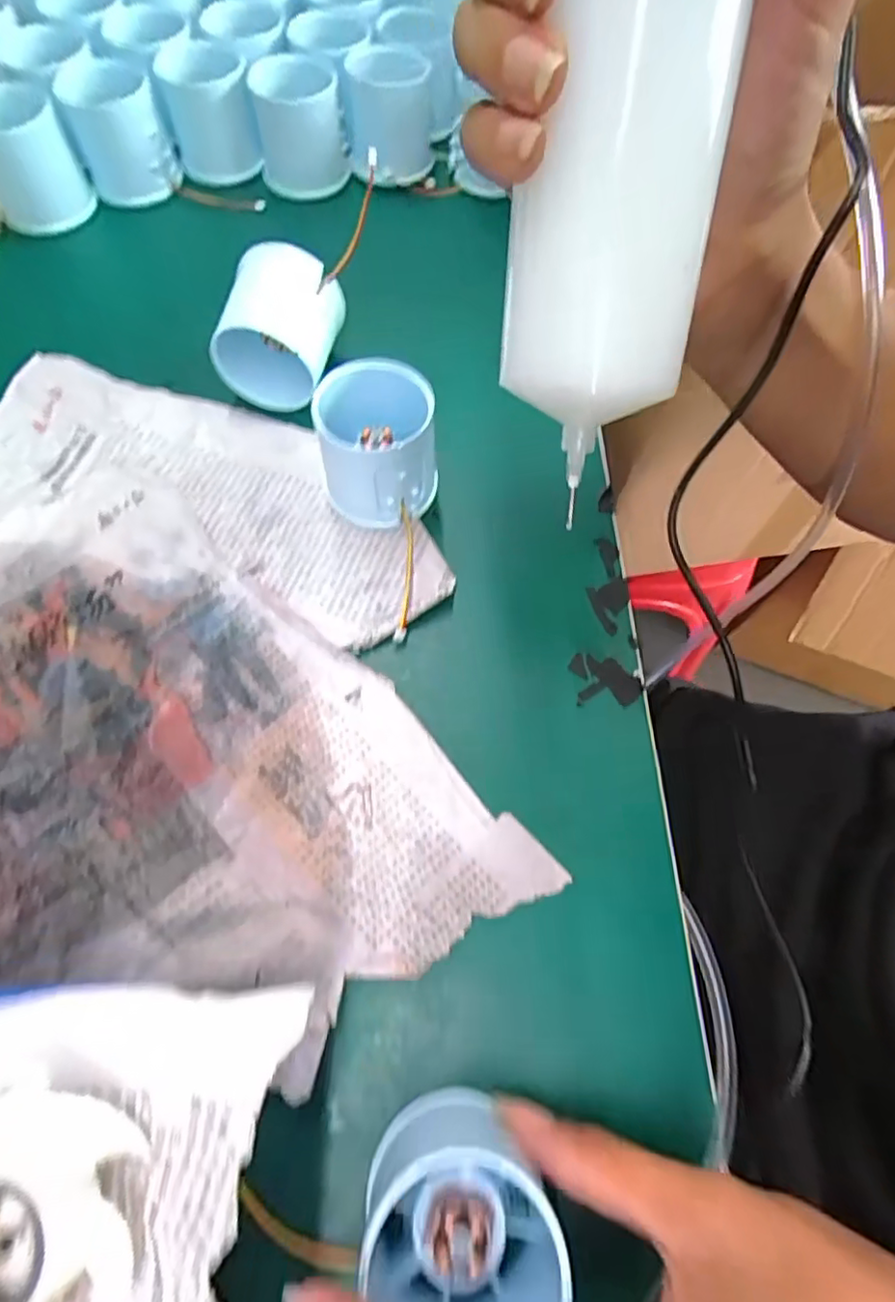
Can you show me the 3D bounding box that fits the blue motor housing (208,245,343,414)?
[{"bbox_3d":[-0.086,-0.158,0.308,0.056,0.051,0.050,9,66,4],"label":"blue motor housing"}]

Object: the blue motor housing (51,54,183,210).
[{"bbox_3d":[-0.200,-0.322,0.376,0.053,0.056,0.057,-14,68,-9],"label":"blue motor housing"}]

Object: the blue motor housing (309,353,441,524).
[{"bbox_3d":[-0.032,-0.093,0.277,0.049,0.056,0.049,-9,66,-4],"label":"blue motor housing"}]

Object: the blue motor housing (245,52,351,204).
[{"bbox_3d":[-0.092,-0.326,0.385,0.054,0.061,0.055,-10,67,-4],"label":"blue motor housing"}]

